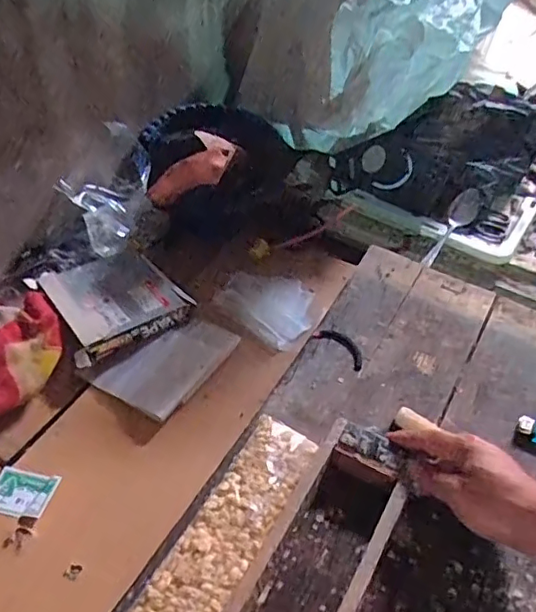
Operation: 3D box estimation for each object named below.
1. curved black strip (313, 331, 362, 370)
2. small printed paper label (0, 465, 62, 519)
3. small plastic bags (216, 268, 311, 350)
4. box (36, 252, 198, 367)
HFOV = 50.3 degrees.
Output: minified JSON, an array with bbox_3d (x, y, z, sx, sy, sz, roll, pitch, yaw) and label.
[{"bbox_3d":[0.086,0.046,0.668,0.029,0.006,0.072,-35,60,-30],"label":"curved black strip"},{"bbox_3d":[-0.244,0.183,0.566,0.063,0.004,0.047,9,48,8],"label":"small printed paper label"},{"bbox_3d":[0.004,-0.008,0.756,0.132,0.017,0.111,34,54,23],"label":"small plastic bags"},{"bbox_3d":[-0.191,-0.010,0.718,0.155,0.032,0.150,-27,56,-26],"label":"box"}]

